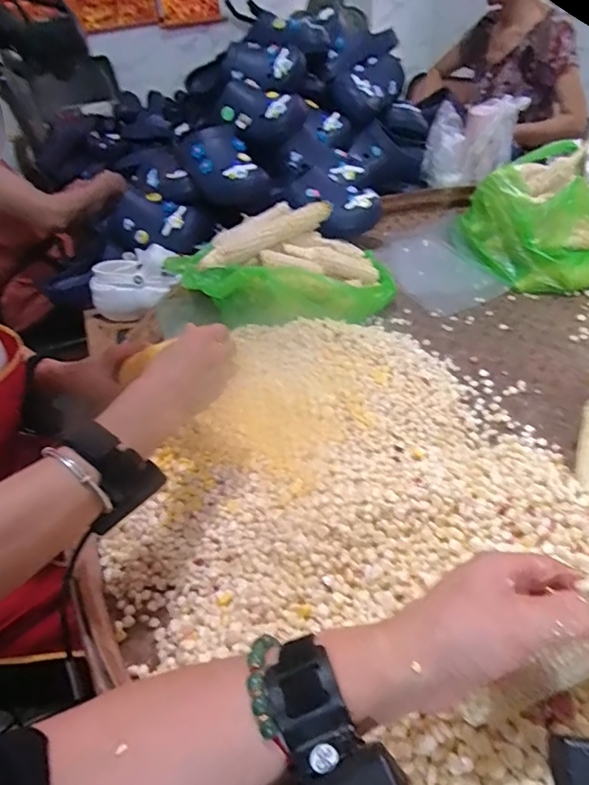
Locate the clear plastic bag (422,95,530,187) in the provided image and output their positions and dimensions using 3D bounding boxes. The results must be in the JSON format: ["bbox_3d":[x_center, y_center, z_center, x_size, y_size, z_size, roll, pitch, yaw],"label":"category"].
[{"bbox_3d":[0.398,-0.558,1.108,0.195,0.156,0.141,6,40,15],"label":"clear plastic bag"}]

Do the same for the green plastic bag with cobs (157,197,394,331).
[{"bbox_3d":[-0.017,-0.210,0.826,0.361,0.148,0.205,-10,39,-4],"label":"green plastic bag with cobs"}]

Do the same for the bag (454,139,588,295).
[{"bbox_3d":[0.450,-0.332,0.905,0.250,0.145,0.338,-6,39,0],"label":"bag"}]

